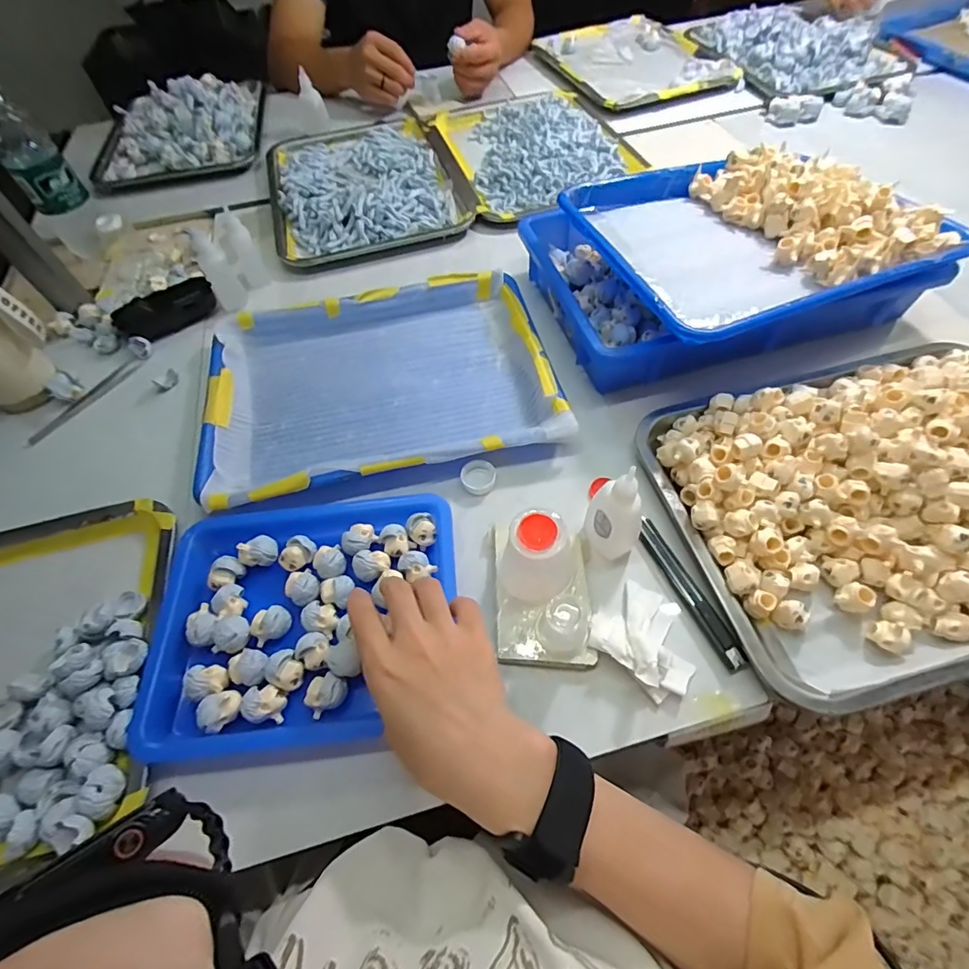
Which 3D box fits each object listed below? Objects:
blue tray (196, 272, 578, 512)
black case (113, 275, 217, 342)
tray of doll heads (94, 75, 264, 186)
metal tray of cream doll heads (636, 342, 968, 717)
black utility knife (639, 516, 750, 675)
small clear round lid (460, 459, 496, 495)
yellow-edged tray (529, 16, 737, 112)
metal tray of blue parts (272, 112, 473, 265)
[{"bbox_3d":[-0.105,-0.109,0.484,0.326,0.036,0.250,-12,58,-3],"label":"blue tray"},{"bbox_3d":[-0.367,-0.204,0.554,0.107,0.032,0.039,-38,63,-18],"label":"black case"},{"bbox_3d":[-0.509,-0.614,0.802,0.256,0.042,0.338,-11,58,-2],"label":"tray of doll heads"},{"bbox_3d":[0.321,-0.001,0.373,0.338,0.054,0.263,-15,58,-5],"label":"metal tray of cream doll heads"},{"bbox_3d":[0.153,0.078,0.359,0.016,0.007,0.123,-20,58,-8],"label":"black utility knife"},{"bbox_3d":[-0.005,-0.007,0.423,0.029,0.012,0.030,-2,58,3],"label":"small clear round lid"},{"bbox_3d":[0.262,-0.764,0.872,0.249,0.031,0.338,-20,58,-8],"label":"yellow-edged tray"},{"bbox_3d":[-0.178,-0.454,0.697,0.263,0.035,0.363,-16,58,-6],"label":"metal tray of blue parts"}]

